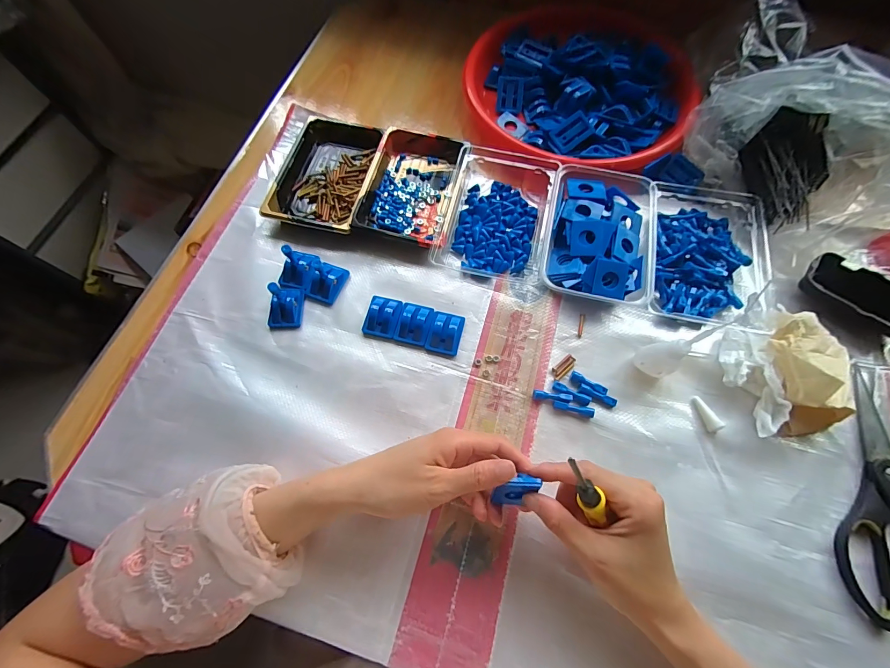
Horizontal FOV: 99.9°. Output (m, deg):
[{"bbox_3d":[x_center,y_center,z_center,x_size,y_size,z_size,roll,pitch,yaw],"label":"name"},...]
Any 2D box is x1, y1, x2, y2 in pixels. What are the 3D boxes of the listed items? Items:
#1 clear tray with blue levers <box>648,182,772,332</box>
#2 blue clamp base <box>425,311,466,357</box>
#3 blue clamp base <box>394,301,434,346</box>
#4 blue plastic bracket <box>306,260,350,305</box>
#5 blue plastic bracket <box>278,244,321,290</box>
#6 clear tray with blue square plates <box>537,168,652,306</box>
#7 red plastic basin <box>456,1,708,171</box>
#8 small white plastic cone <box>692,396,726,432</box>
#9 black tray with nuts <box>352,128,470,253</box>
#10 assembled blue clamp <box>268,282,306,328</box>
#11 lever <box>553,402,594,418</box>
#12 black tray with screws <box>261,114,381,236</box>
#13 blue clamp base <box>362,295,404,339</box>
[{"bbox_3d":[0.279,-0.097,0.409,0.120,0.036,0.184,12,68,5],"label":"clear tray with blue levers"},{"bbox_3d":[0.001,-0.002,0.389,0.033,0.015,0.044,14,68,6],"label":"blue clamp base"},{"bbox_3d":[-0.032,-0.012,0.393,0.034,0.013,0.044,13,68,5],"label":"blue clamp base"},{"bbox_3d":[-0.129,-0.059,0.404,0.035,0.021,0.043,19,69,8],"label":"blue plastic bracket"},{"bbox_3d":[-0.160,-0.075,0.399,0.037,0.041,0.042,12,68,5],"label":"blue plastic bracket"},{"bbox_3d":[0.167,-0.110,0.414,0.107,0.037,0.166,13,68,5],"label":"clear tray with blue square plates"},{"bbox_3d":[0.180,-0.337,0.503,0.282,0.060,0.282,0,68,0],"label":"red plastic basin"},{"bbox_3d":[0.247,0.075,0.353,0.014,0.010,0.036,-24,70,-10],"label":"small white plastic cone"},{"bbox_3d":[-0.037,-0.180,0.446,0.107,0.032,0.162,14,68,6],"label":"black tray with nuts"},{"bbox_3d":[-0.167,-0.034,0.381,0.031,0.041,0.042,0,68,0],"label":"assembled blue clamp"},{"bbox_3d":[0.123,0.072,0.359,0.038,0.008,0.009,12,68,5],"label":"lever"},{"bbox_3d":[-0.145,-0.197,0.459,0.110,0.022,0.161,12,68,5],"label":"black tray with screws"},{"bbox_3d":[-0.065,-0.020,0.392,0.037,0.013,0.043,12,68,5],"label":"blue clamp base"}]

